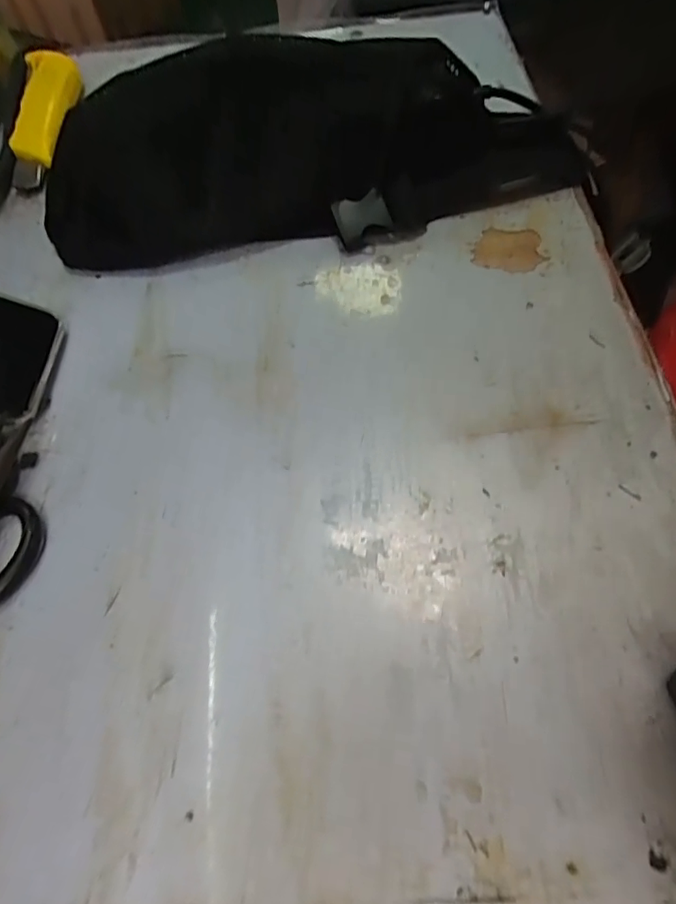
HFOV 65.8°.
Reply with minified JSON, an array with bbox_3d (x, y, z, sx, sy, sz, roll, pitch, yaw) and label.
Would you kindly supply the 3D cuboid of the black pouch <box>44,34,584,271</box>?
[{"bbox_3d":[-0.011,-0.208,0.331,0.336,0.067,0.161,-4,62,2],"label":"black pouch"}]

